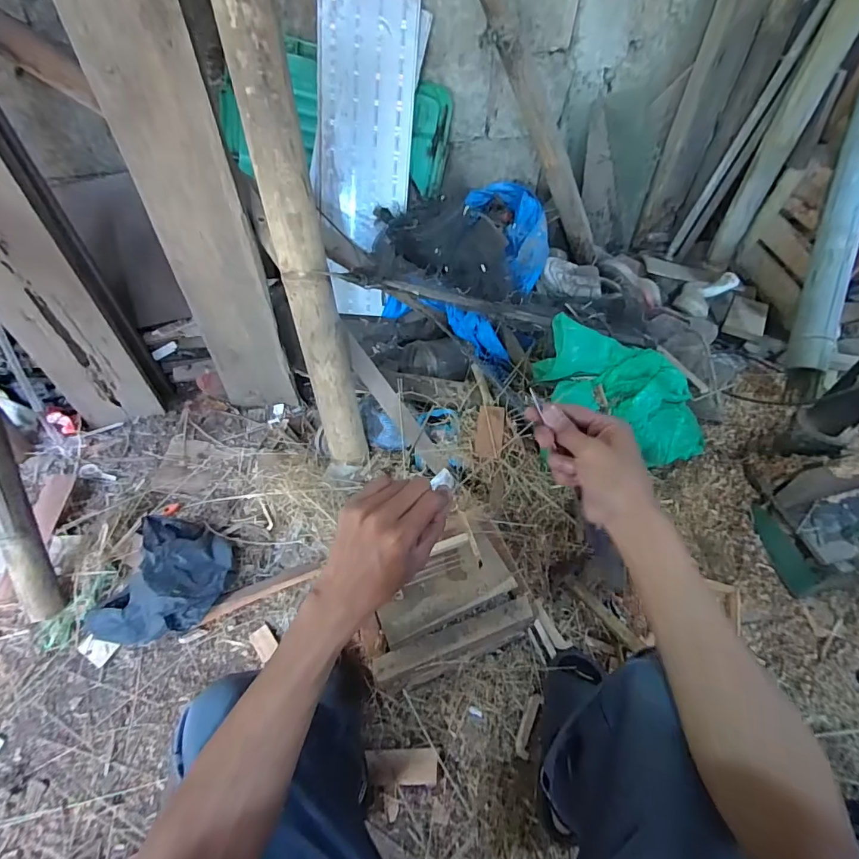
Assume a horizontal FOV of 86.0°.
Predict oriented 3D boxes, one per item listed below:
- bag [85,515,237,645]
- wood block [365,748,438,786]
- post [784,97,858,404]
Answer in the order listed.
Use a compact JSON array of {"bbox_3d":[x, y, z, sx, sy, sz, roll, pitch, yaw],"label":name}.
[{"bbox_3d":[-0.491,0.280,0.858,0.222,0.062,0.227,11,53,9],"label":"bag"},{"bbox_3d":[-0.044,0.535,0.731,0.111,0.017,0.047,-1,52,-1],"label":"wood block"},{"bbox_3d":[0.944,-0.453,1.052,0.085,0.094,0.800,15,91,11],"label":"post"}]

